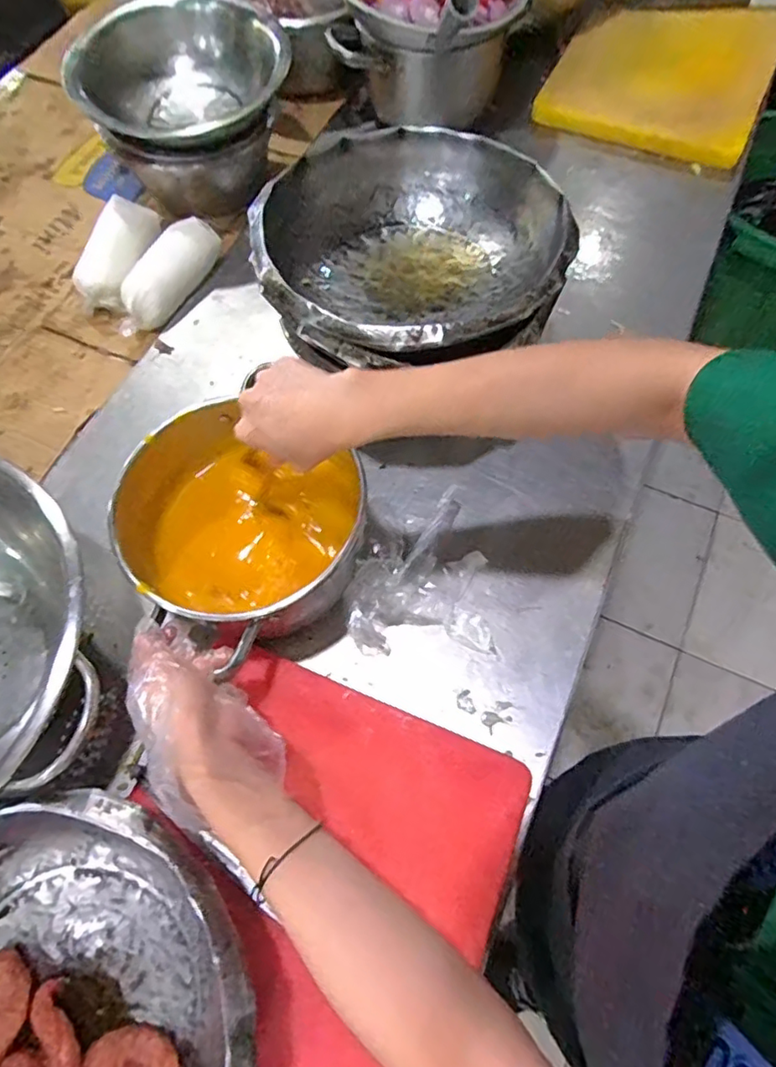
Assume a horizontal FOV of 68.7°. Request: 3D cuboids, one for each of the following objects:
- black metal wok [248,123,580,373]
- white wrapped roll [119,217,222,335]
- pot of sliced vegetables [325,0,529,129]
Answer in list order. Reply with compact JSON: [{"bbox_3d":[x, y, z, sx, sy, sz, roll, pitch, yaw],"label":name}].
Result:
[{"bbox_3d":[0.025,-0.257,0.535,0.267,0.088,0.278,-1,66,1],"label":"black metal wok"},{"bbox_3d":[-0.277,-0.321,0.705,0.074,0.061,0.158,22,69,11],"label":"white wrapped roll"},{"bbox_3d":[0.037,-0.671,0.762,0.246,0.173,0.222,27,70,13],"label":"pot of sliced vegetables"}]

